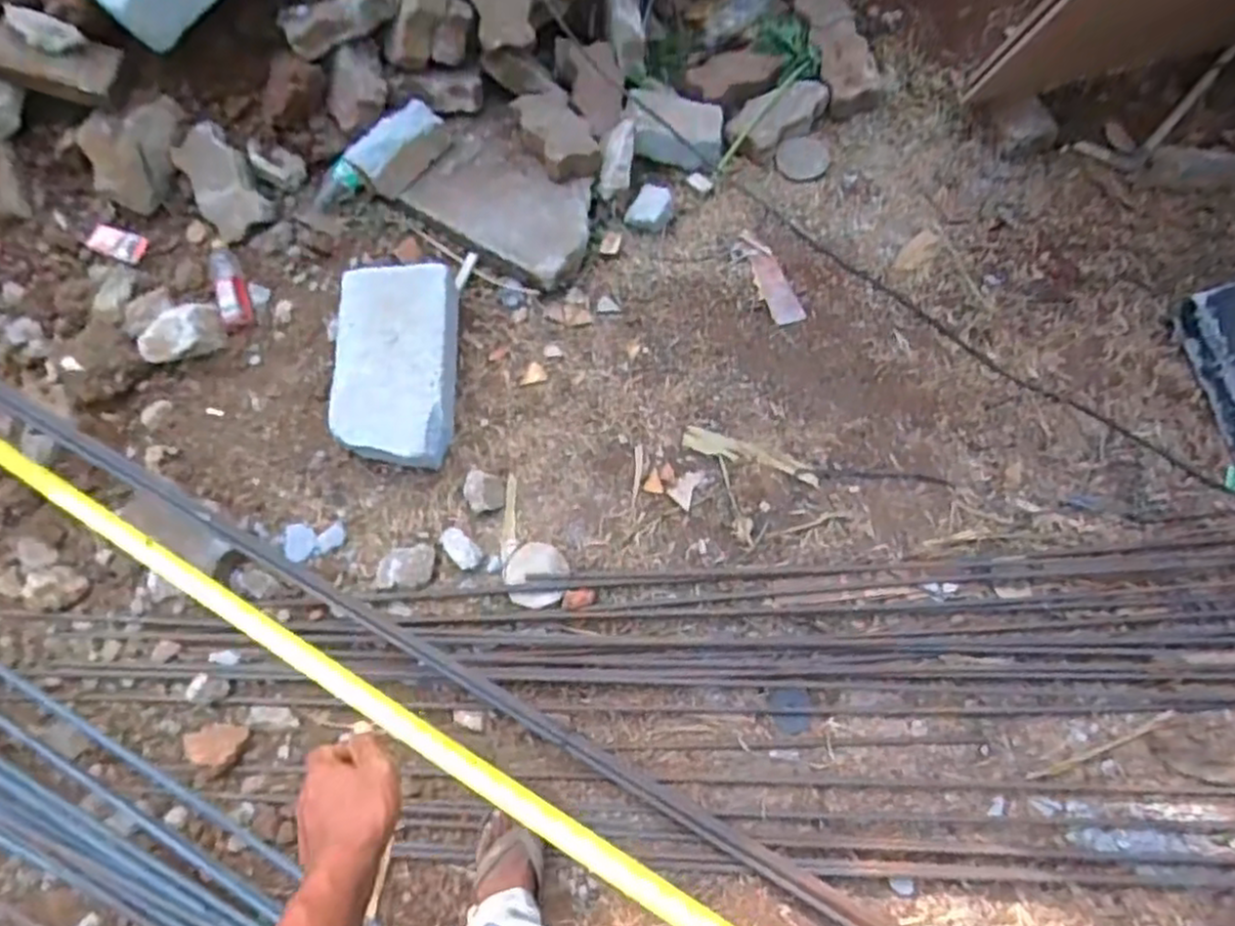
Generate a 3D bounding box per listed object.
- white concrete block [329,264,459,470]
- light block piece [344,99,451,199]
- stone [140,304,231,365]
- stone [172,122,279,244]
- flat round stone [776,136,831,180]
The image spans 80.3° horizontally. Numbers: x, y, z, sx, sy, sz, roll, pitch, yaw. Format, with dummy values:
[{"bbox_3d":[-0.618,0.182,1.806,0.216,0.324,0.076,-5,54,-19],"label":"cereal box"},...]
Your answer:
[{"bbox_3d":[-0.411,-0.174,1.369,0.207,0.098,0.403,-4,71,3],"label":"white concrete block"},{"bbox_3d":[-0.451,-0.658,1.523,0.111,0.086,0.216,37,77,15],"label":"light block piece"},{"bbox_3d":[-0.835,-0.244,1.406,0.097,0.077,0.155,40,78,16],"label":"stone"},{"bbox_3d":[-0.805,-0.566,1.489,0.123,0.057,0.223,-26,98,15],"label":"stone"},{"bbox_3d":[0.393,-0.649,1.560,0.111,0.015,0.104,-1,71,4],"label":"flat round stone"}]

